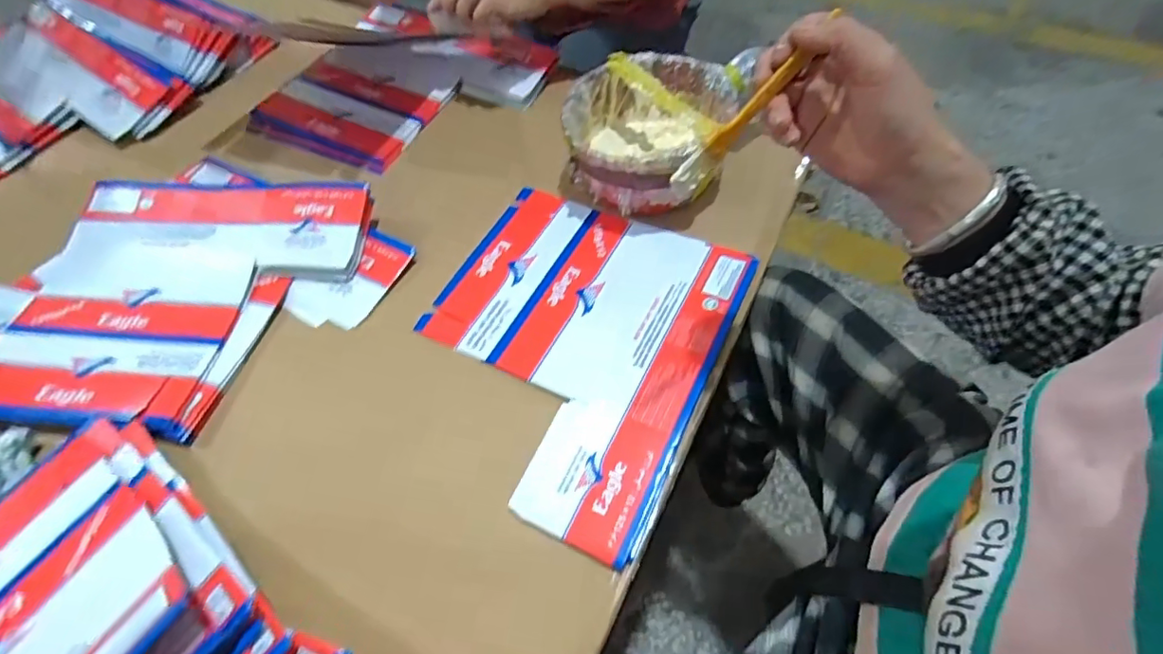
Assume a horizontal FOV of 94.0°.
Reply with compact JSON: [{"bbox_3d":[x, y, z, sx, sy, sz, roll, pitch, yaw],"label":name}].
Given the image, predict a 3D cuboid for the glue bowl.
[{"bbox_3d":[0.081,-0.220,0.631,0.178,0.106,0.188,-1,56,2],"label":"glue bowl"}]

